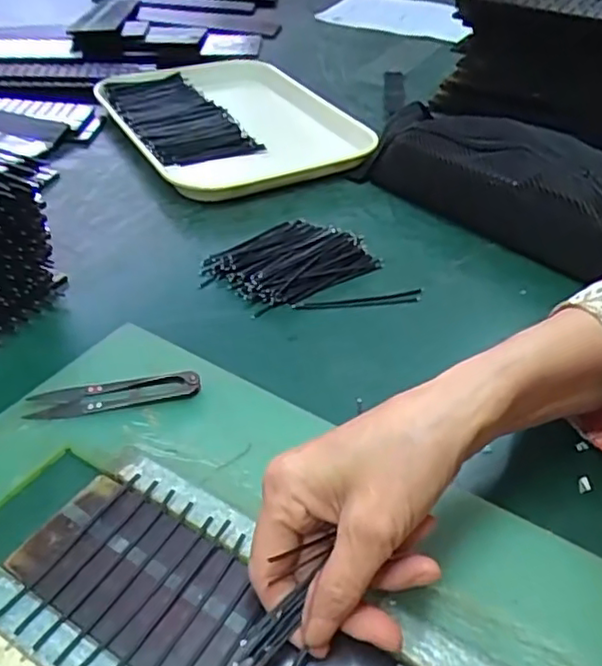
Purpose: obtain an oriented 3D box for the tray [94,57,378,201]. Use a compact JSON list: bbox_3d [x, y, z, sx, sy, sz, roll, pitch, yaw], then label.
[{"bbox_3d":[-0.077,-0.225,0.681,0.231,0.036,0.283,-21,46,-27],"label":"tray"}]

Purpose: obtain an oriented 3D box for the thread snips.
[{"bbox_3d":[-0.111,0.036,0.384,0.098,0.011,0.020,-6,41,-12],"label":"thread snips"}]

